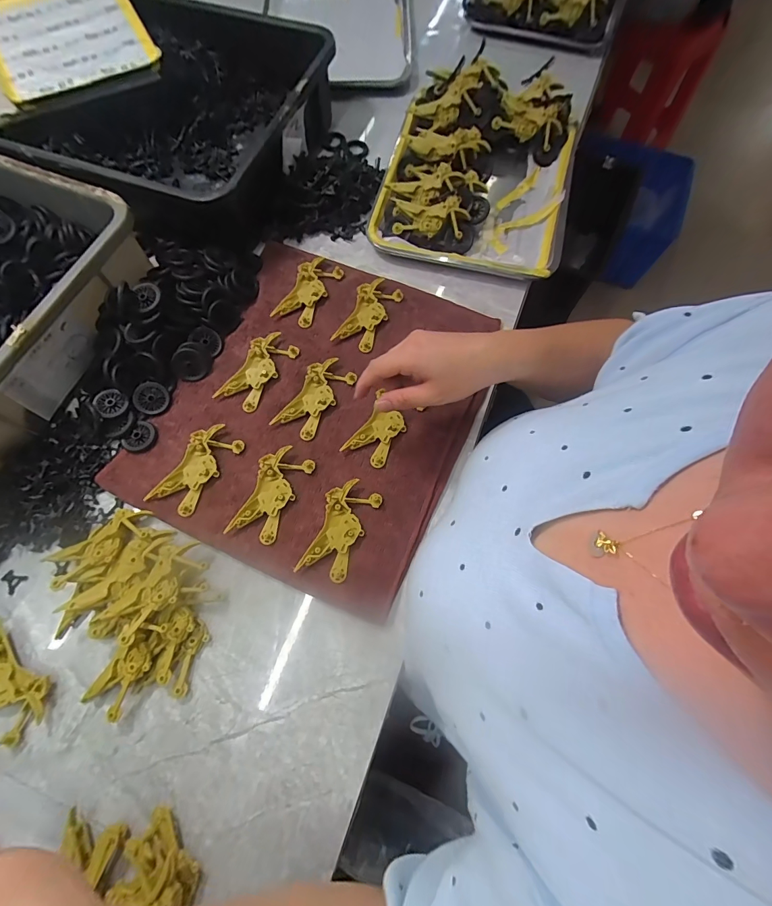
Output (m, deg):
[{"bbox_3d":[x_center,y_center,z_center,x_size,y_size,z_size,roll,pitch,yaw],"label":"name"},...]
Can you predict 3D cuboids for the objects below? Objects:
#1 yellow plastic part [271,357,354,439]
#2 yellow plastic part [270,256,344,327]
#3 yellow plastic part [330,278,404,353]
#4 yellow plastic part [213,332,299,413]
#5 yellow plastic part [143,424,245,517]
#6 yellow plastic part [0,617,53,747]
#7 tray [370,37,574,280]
[{"bbox_3d":[-0.083,-0.064,0.440,0.051,0.011,0.099,33,75,11],"label":"yellow plastic part"},{"bbox_3d":[-0.101,-0.211,0.491,0.051,0.010,0.104,26,73,9],"label":"yellow plastic part"},{"bbox_3d":[-0.023,-0.175,0.479,0.050,0.014,0.101,26,73,9],"label":"yellow plastic part"},{"bbox_3d":[-0.152,-0.098,0.451,0.051,0.010,0.098,30,74,10],"label":"yellow plastic part"},{"bbox_3d":[-0.206,0.018,0.411,0.050,0.009,0.103,30,74,10],"label":"yellow plastic part"},{"bbox_3d":[-0.348,0.207,0.349,0.047,0.013,0.102,-43,76,-13],"label":"yellow plastic part"},{"bbox_3d":[0.135,-0.407,0.537,0.256,0.057,0.333,14,72,5],"label":"tray"}]

